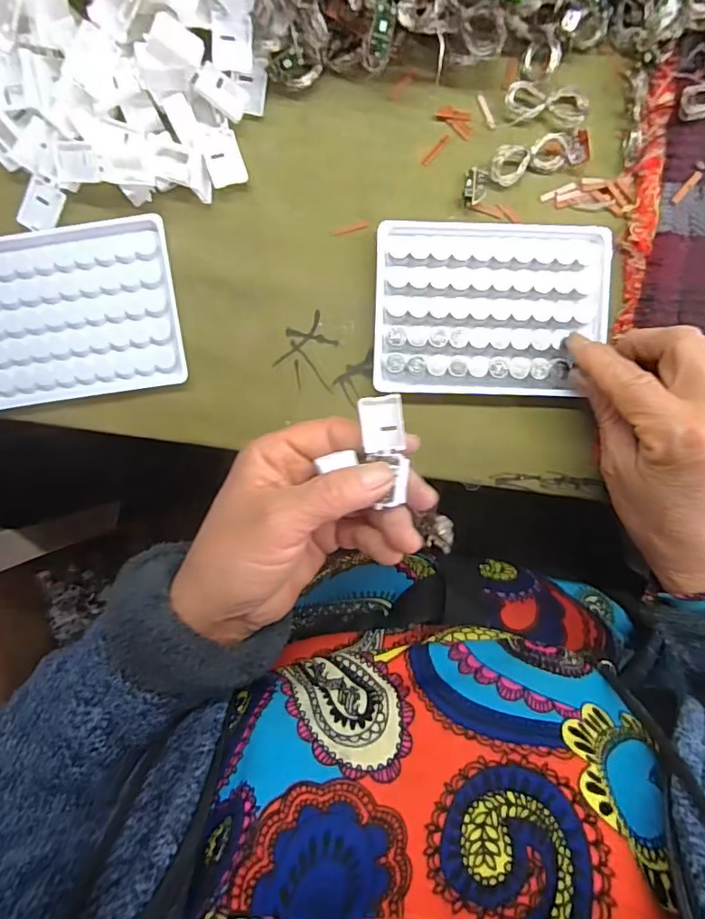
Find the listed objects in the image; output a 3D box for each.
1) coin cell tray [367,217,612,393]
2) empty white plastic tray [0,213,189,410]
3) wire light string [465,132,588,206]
[{"bbox_3d":[0.078,-0.085,0.303,0.129,0.012,0.095,1,94,-1],"label":"coin cell tray"},{"bbox_3d":[-0.163,-0.082,0.306,0.127,0.009,0.094,-8,94,0],"label":"empty white plastic tray"},{"bbox_3d":[0.092,-0.164,0.303,0.066,0.011,0.022,-19,94,1],"label":"wire light string"}]

